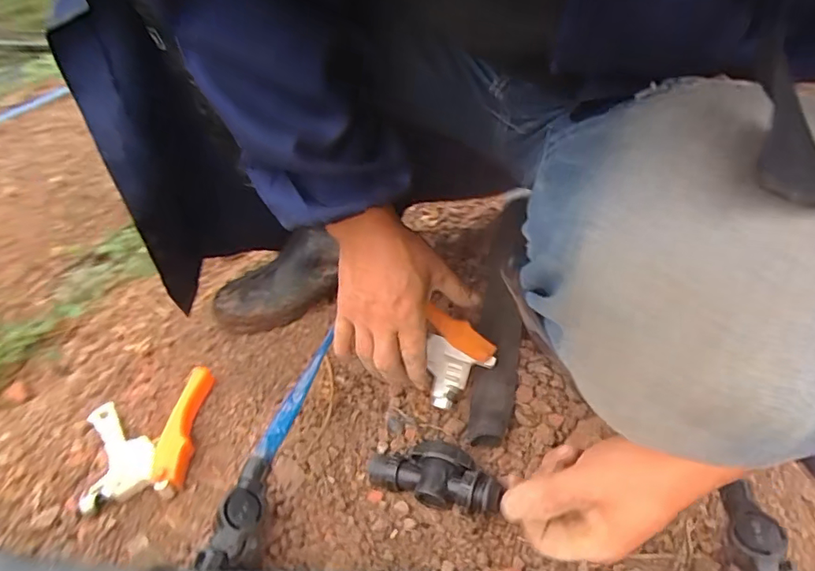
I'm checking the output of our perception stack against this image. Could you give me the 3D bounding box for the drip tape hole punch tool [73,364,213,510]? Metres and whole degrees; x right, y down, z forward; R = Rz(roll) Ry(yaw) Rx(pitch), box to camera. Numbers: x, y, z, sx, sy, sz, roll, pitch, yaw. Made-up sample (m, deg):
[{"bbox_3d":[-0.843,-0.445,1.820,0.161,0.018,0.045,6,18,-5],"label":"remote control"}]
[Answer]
[{"bbox_3d":[-0.248,0.147,0.505,0.115,0.031,0.128,-14,40,-14],"label":"drip tape hole punch tool"}]

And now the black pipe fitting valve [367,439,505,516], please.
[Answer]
[{"bbox_3d":[0.026,0.164,0.453,0.116,0.033,0.052,5,38,25],"label":"black pipe fitting valve"}]

